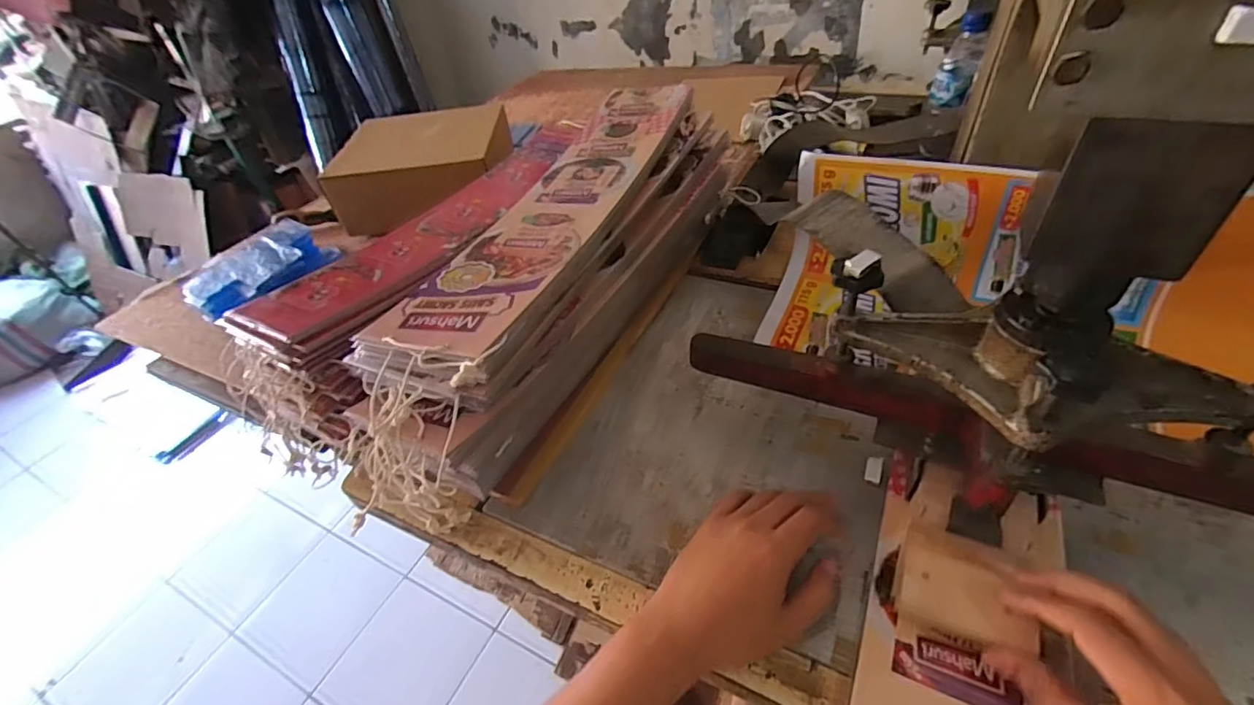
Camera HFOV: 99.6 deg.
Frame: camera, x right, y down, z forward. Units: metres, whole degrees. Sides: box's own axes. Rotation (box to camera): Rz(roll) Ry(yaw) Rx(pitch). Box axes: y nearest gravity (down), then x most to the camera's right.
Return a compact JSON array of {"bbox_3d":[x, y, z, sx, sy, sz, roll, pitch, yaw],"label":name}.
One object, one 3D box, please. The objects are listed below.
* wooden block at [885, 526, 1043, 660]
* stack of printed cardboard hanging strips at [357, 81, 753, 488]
[{"bbox_3d":[0.230,0.157,0.363,0.079,0.020,0.068,15,47,23],"label":"wooden block"},{"bbox_3d":[-0.057,-0.107,0.621,0.162,0.159,0.596,16,48,24],"label":"stack of printed cardboard hanging strips"}]

